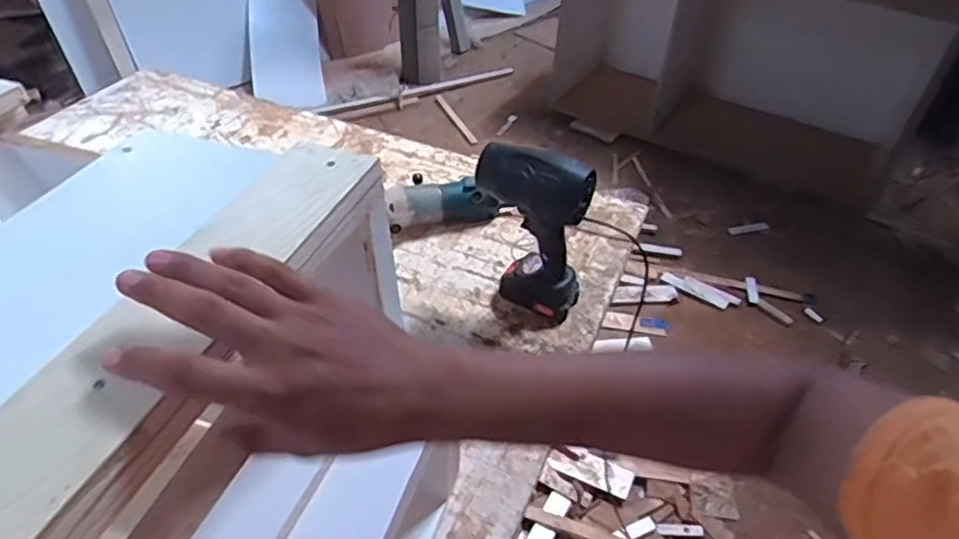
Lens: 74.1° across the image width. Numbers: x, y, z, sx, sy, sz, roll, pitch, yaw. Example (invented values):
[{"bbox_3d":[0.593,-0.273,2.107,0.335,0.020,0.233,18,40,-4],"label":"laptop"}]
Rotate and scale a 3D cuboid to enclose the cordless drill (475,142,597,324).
[{"bbox_3d":[0.078,-0.059,0.930,0.158,0.258,0.069,28,48,23],"label":"cordless drill"}]

